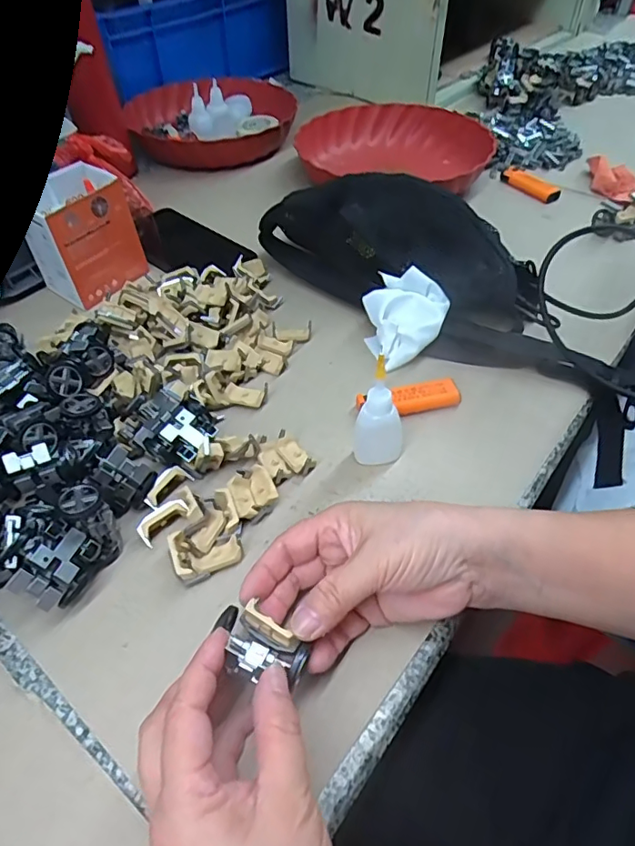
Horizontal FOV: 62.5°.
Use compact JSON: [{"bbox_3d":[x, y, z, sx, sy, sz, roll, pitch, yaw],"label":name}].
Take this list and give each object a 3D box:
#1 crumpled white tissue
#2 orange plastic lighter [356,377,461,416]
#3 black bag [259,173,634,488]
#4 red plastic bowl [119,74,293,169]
[{"bbox_3d":[0.075,-0.090,0.458,0.068,0.050,0.077,10,51,10],"label":"crumpled white tissue"},{"bbox_3d":[0.073,-0.019,0.421,0.081,0.013,0.025,-7,50,-4],"label":"orange plastic lighter"},{"bbox_3d":[0.123,-0.115,0.484,0.399,0.115,0.114,36,59,12],"label":"black bag"},{"bbox_3d":[-0.157,-0.449,0.783,0.234,0.053,0.226,-9,50,-6],"label":"red plastic bowl"}]

